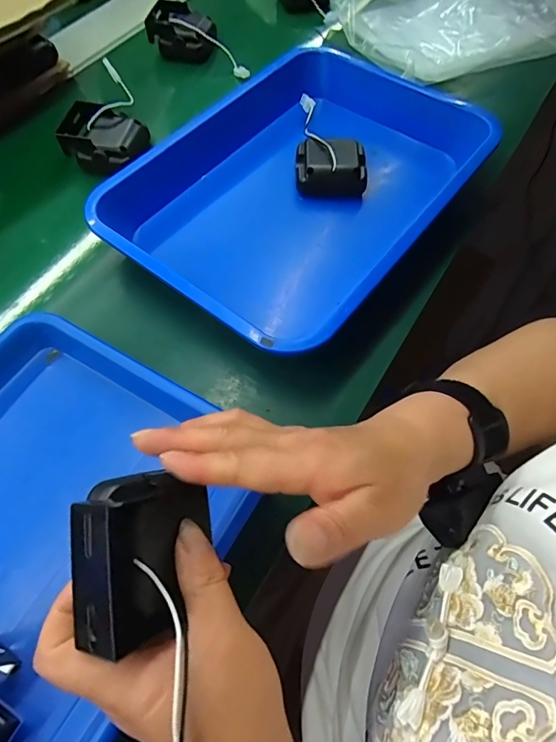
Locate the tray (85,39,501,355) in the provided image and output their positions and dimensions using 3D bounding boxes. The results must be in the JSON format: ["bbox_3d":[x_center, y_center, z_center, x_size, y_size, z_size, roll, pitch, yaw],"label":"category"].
[{"bbox_3d":[0.028,-0.181,0.419,0.245,0.052,0.354,35,70,17],"label":"tray"}]

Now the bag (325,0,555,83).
[{"bbox_3d":[0.244,-0.498,0.570,0.317,0.040,0.244,-30,67,-13],"label":"bag"}]

